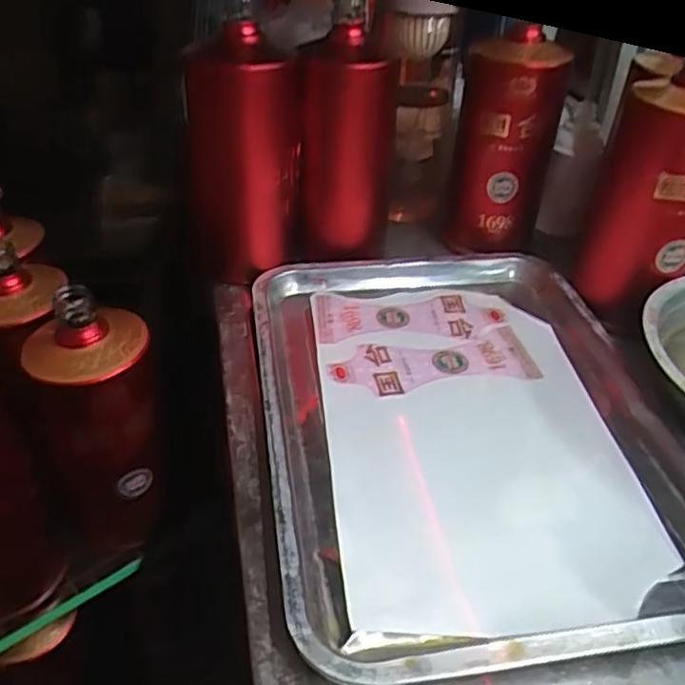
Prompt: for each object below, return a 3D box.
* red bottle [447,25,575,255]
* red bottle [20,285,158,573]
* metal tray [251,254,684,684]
[{"bbox_3d":[0.138,-0.164,0.564,0.079,0.177,0.065,7,38,6],"label":"red bottle"},{"bbox_3d":[-0.170,0.063,0.466,0.081,0.191,0.077,-11,40,-13],"label":"red bottle"},{"bbox_3d":[0.077,0.040,0.428,0.251,0.023,0.337,-4,38,-9],"label":"metal tray"}]

